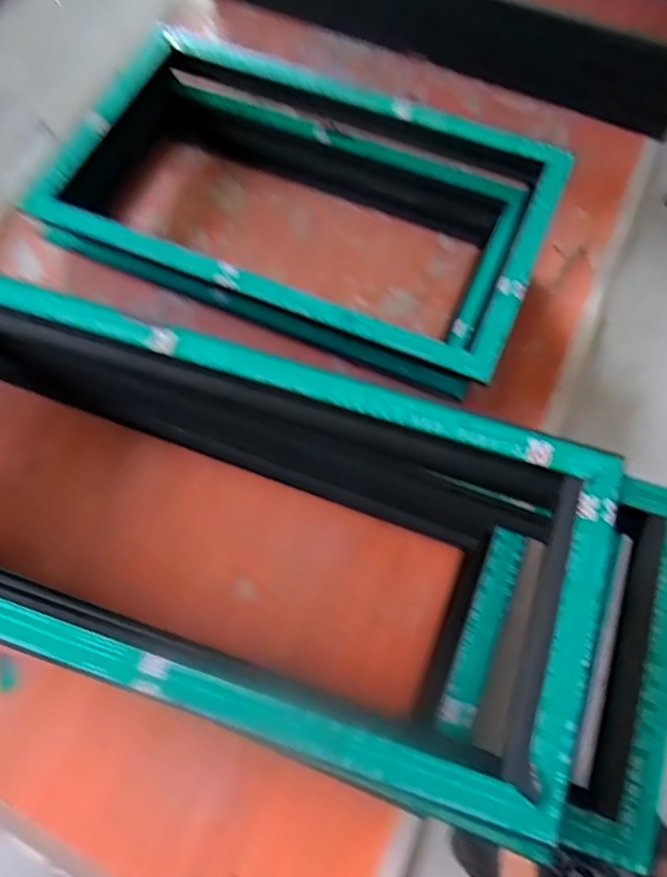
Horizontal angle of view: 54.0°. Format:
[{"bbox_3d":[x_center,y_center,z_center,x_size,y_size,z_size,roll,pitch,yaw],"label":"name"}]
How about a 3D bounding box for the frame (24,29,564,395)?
[{"bbox_3d":[-0.100,-0.501,1.432,1.057,0.231,0.562,22,70,10],"label":"frame"}]

